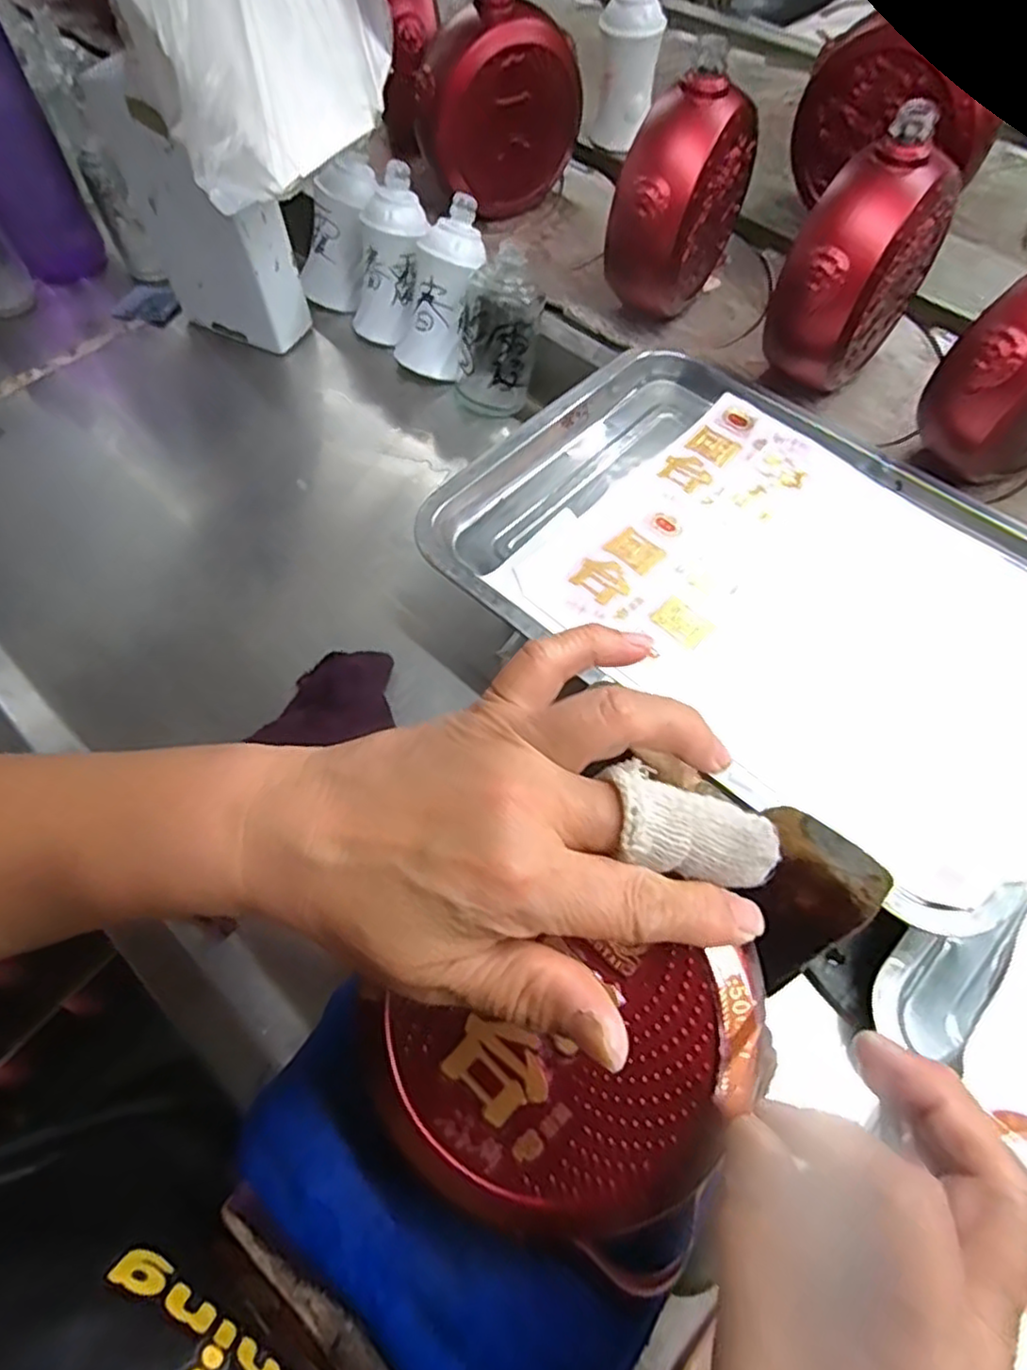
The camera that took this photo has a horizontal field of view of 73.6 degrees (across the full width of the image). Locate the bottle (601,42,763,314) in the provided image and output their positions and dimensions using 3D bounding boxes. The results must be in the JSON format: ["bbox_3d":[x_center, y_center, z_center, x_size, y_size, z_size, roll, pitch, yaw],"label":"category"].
[{"bbox_3d":[0.117,-0.341,0.493,0.056,0.159,0.119,31,67,16],"label":"bottle"}]

